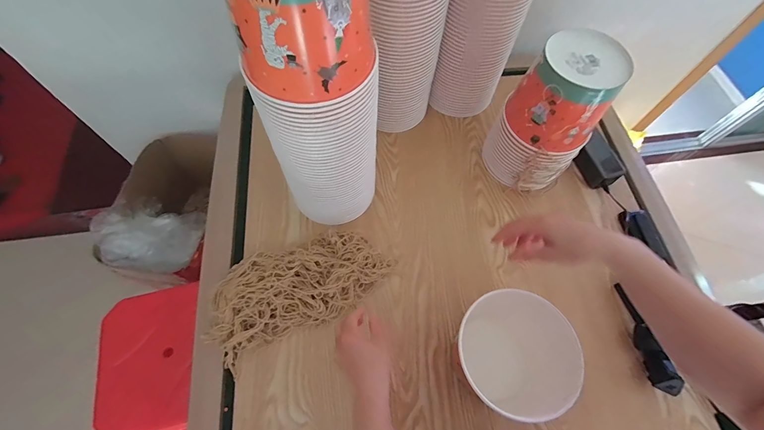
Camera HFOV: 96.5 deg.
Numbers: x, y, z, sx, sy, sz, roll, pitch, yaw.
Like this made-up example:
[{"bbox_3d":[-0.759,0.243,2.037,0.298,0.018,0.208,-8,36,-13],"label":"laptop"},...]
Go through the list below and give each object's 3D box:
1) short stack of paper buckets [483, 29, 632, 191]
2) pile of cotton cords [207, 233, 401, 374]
[{"bbox_3d":[0.299,-0.165,0.618,0.153,0.261,0.134,42,70,16],"label":"short stack of paper buckets"},{"bbox_3d":[-0.143,0.117,0.583,0.315,0.063,0.158,-28,70,-14],"label":"pile of cotton cords"}]

